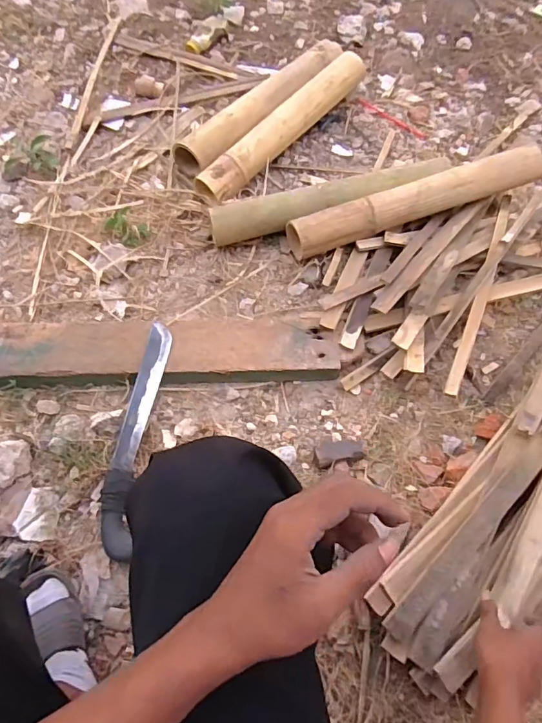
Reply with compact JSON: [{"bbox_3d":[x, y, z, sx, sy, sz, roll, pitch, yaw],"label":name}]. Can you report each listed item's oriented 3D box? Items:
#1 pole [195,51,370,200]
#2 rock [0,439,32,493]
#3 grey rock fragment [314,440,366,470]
[{"bbox_3d":[0.034,-0.533,1.087,0.082,0.081,0.537,36,68,14],"label":"pole"},{"bbox_3d":[-0.434,0.165,0.772,0.080,0.035,0.076,1,64,-2],"label":"rock"},{"bbox_3d":[0.113,0.154,0.786,0.082,0.027,0.038,-13,62,7],"label":"grey rock fragment"}]

